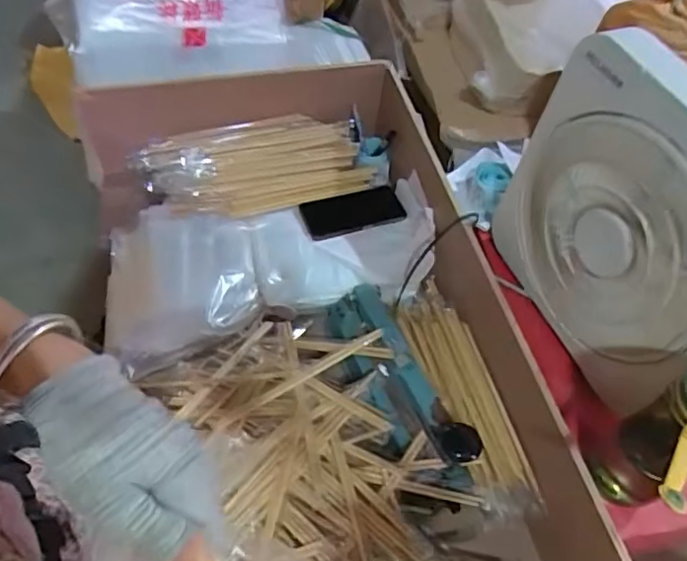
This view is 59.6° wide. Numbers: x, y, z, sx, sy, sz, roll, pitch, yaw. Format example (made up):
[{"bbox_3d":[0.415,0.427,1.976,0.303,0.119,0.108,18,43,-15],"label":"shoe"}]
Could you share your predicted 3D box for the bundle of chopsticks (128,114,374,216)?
[{"bbox_3d":[-0.145,-0.193,1.020,0.395,0.039,0.183,-9,55,-12],"label":"bundle of chopsticks"}]

